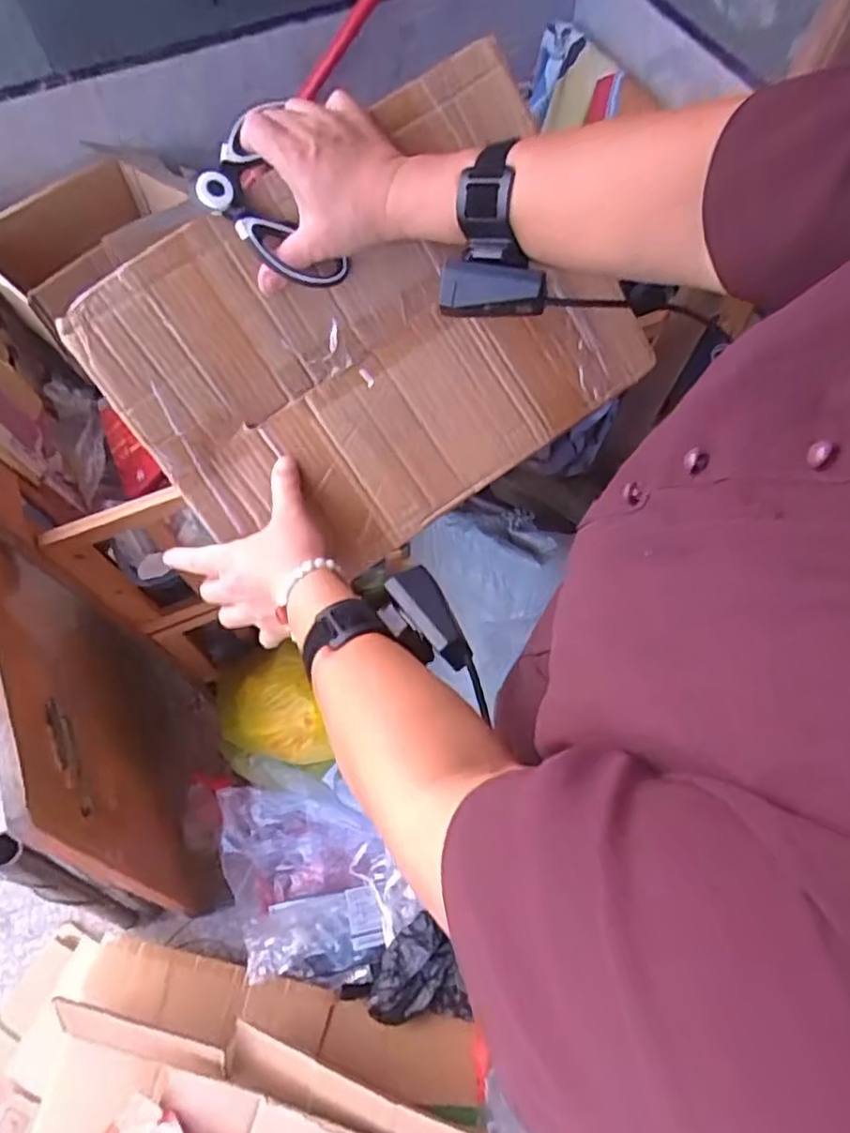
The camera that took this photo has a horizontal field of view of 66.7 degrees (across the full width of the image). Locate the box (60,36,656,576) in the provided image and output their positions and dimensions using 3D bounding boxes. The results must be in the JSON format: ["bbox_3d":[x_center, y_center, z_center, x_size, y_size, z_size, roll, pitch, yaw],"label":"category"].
[{"bbox_3d":[-0.037,-0.176,0.517,0.378,0.025,0.281,-35,103,-5],"label":"box"}]

